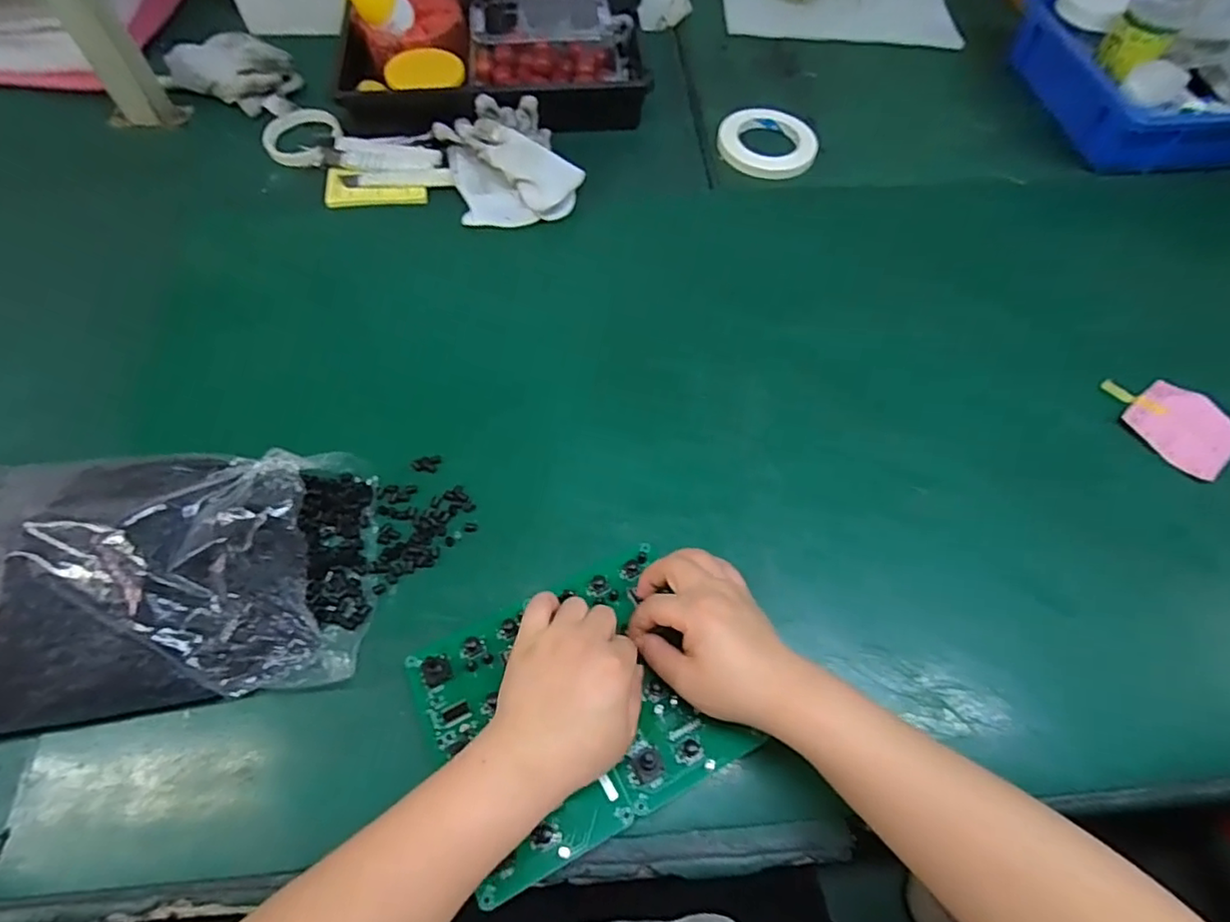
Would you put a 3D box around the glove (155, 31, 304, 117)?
[{"bbox_3d":[-0.468,-0.489,0.756,0.152,0.046,0.106,15,62,7],"label":"glove"}]

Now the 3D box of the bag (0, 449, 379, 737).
[{"bbox_3d":[-0.332,0.081,0.424,0.297,0.086,0.178,-7,62,-5],"label":"bag"}]

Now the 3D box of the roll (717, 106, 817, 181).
[{"bbox_3d":[0.186,-0.387,0.738,0.117,0.015,0.113,1,61,-1],"label":"roll"}]

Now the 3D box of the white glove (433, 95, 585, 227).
[{"bbox_3d":[-0.119,-0.336,0.681,0.143,0.046,0.167,-13,62,-8],"label":"white glove"}]

